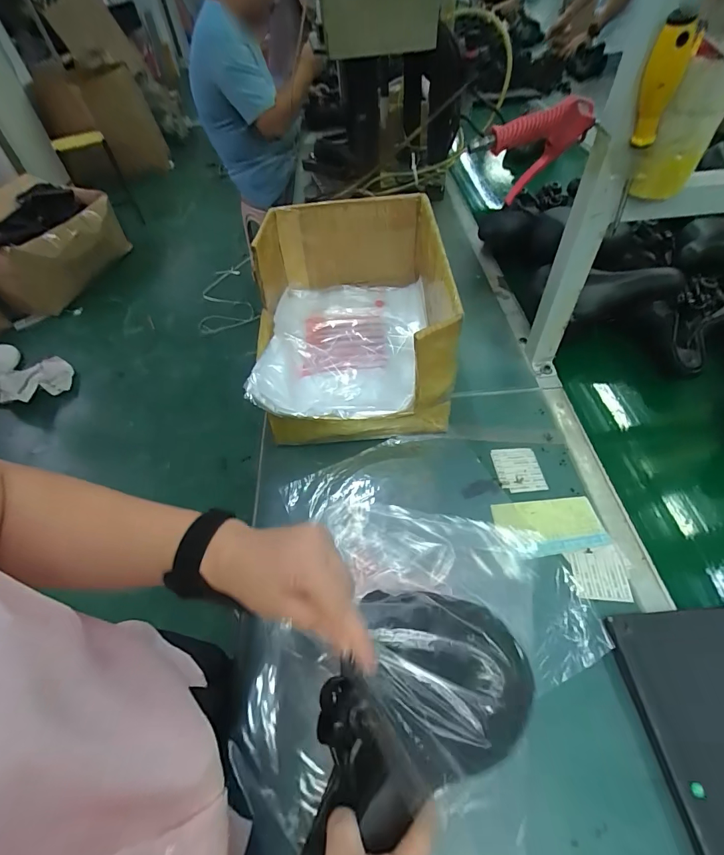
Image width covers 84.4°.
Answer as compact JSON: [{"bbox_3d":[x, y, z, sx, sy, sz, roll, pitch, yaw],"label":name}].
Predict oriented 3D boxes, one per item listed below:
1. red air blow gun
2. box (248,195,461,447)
[{"bbox_3d":[0.217,-0.361,0.530,0.150,0.111,0.028,-9,50,-3],"label":"red air blow gun"},{"bbox_3d":[-0.026,-0.211,0.742,0.322,0.242,0.473,-2,50,3],"label":"box"}]

